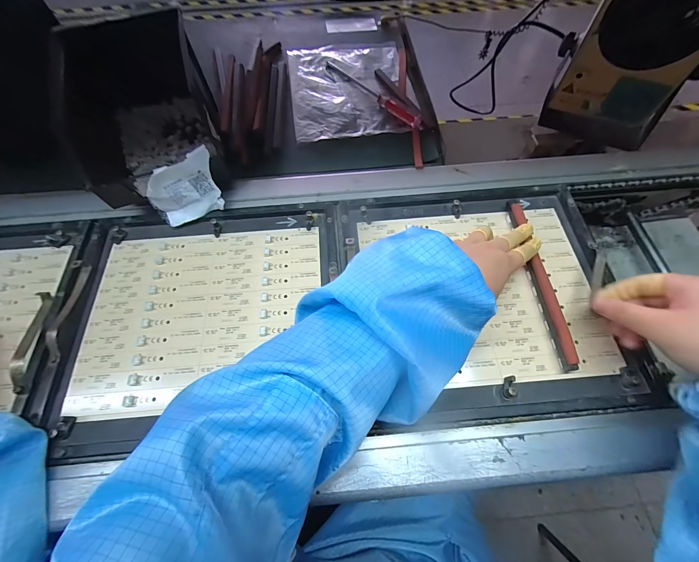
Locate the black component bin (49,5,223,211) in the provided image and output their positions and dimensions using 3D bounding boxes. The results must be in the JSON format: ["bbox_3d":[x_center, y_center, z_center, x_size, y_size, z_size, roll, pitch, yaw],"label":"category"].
[{"bbox_3d":[-0.258,-0.219,0.396,0.150,0.127,0.224,-19,66,-6],"label":"black component bin"}]

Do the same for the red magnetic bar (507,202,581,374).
[{"bbox_3d":[0.214,-0.003,0.343,0.013,0.024,0.203,-4,66,1],"label":"red magnetic bar"}]

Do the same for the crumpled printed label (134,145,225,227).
[{"bbox_3d":[-0.206,-0.111,0.375,0.092,0.082,0.030,-18,66,-6],"label":"crumpled printed label"}]

